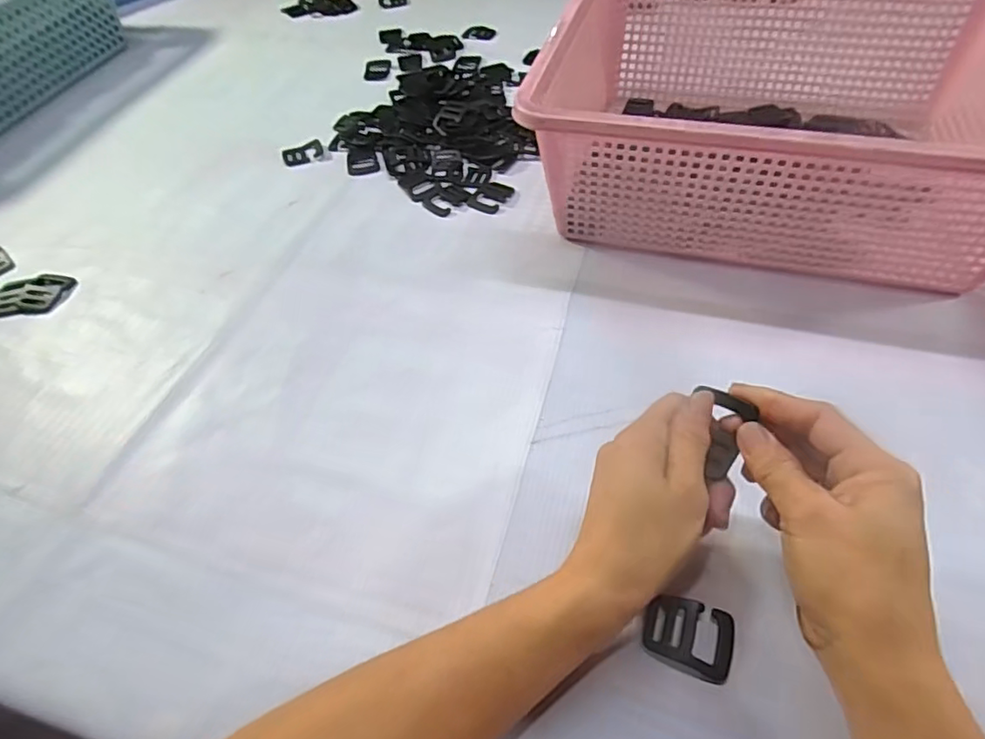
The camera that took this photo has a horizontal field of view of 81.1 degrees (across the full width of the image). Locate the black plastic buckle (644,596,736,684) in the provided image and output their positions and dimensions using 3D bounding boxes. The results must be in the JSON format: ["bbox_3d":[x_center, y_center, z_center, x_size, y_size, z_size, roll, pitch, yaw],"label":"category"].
[{"bbox_3d":[0.100,0.134,0.292,0.042,0.004,0.034,14,54,16],"label":"black plastic buckle"}]

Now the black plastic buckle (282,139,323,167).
[{"bbox_3d":[-0.203,-0.231,0.617,0.042,0.007,0.037,-17,52,-8],"label":"black plastic buckle"}]

